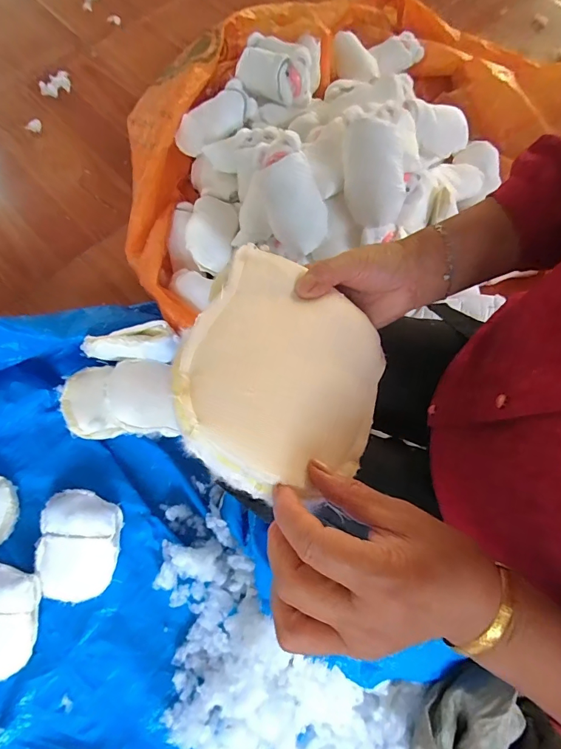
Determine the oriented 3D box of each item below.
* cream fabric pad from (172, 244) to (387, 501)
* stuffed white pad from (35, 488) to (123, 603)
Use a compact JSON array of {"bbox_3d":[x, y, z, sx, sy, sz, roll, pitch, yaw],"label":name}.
[{"bbox_3d":[0.008,0.002,0.263,0.136,0.020,0.154,30,57,-15],"label":"cream fabric pad"},{"bbox_3d":[-0.362,0.302,0.720,0.138,0.053,0.177,7,71,3],"label":"stuffed white pad"}]

